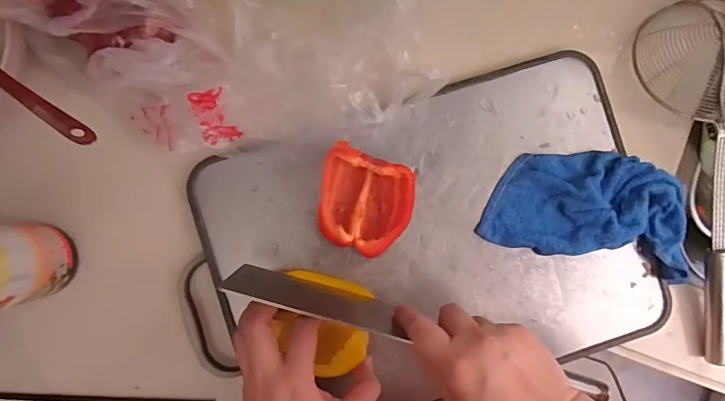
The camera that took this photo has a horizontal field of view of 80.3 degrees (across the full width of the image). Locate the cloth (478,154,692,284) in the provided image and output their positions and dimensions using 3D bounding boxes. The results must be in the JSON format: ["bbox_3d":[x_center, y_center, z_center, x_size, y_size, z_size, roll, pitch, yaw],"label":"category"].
[{"bbox_3d":[0.220,0.006,0.418,0.193,0.029,0.103,9,90,-3],"label":"cloth"}]

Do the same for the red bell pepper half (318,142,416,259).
[{"bbox_3d":[0.001,0.002,0.397,0.083,0.044,0.085,16,89,-3],"label":"red bell pepper half"}]

